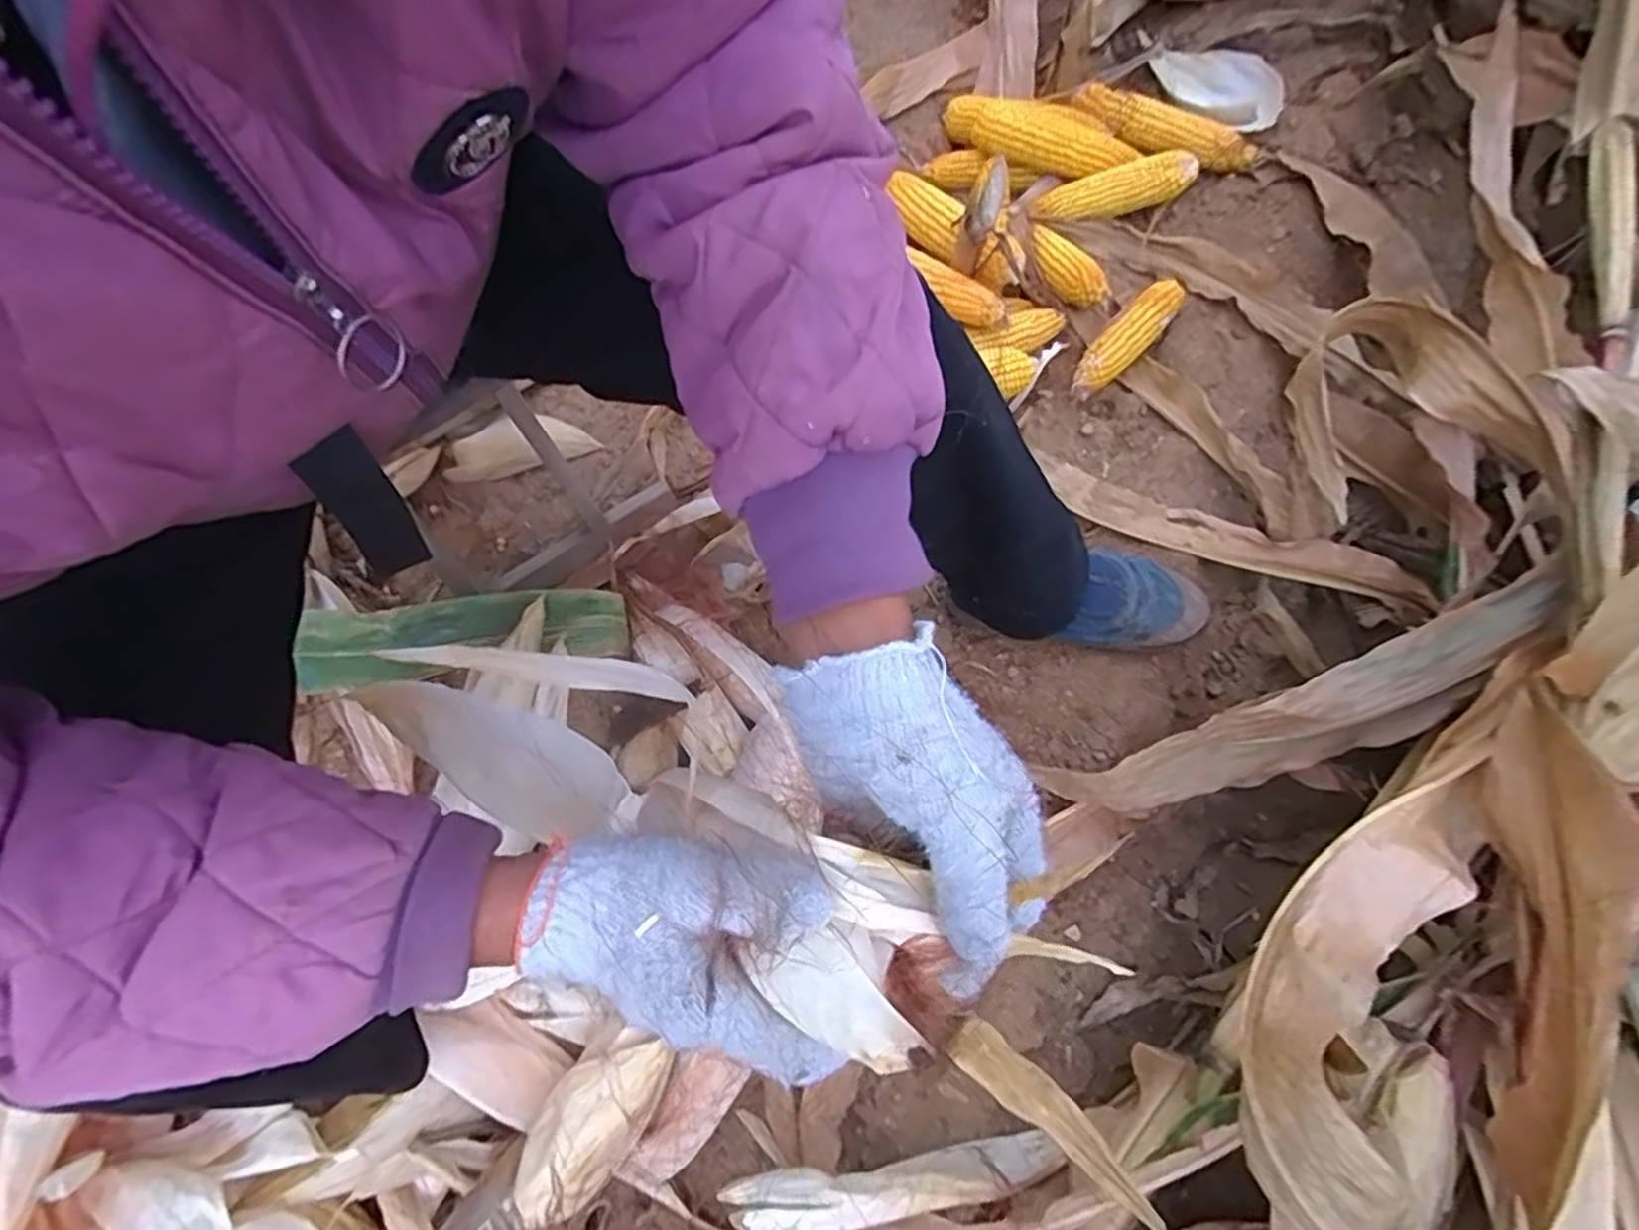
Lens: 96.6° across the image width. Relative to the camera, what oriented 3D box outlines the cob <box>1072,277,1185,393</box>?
[{"bbox_3d":[0.316,-0.283,0.758,0.042,0.047,0.158,43,79,9],"label":"cob"}]

